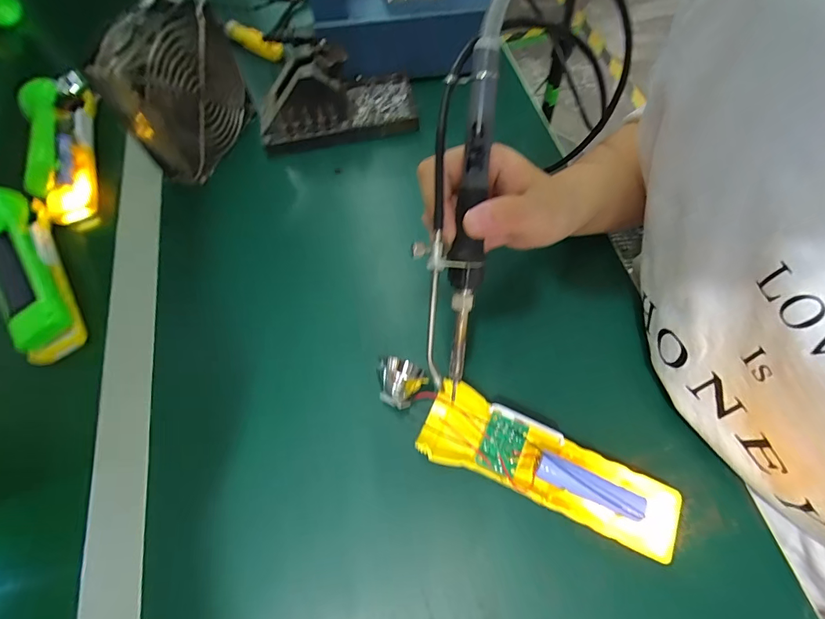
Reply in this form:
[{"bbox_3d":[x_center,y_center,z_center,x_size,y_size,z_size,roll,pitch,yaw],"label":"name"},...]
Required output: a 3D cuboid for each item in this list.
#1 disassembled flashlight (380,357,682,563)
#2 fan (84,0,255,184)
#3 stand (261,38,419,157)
[{"bbox_3d":[0.067,0.096,0.267,0.203,0.033,0.050,23,68,14],"label":"disassembled flashlight"},{"bbox_3d":[-0.216,-0.210,0.383,0.052,0.123,0.128,14,67,11],"label":"fan"},{"bbox_3d":[-0.079,-0.224,0.410,0.156,0.071,0.082,-11,65,-1],"label":"stand"}]

